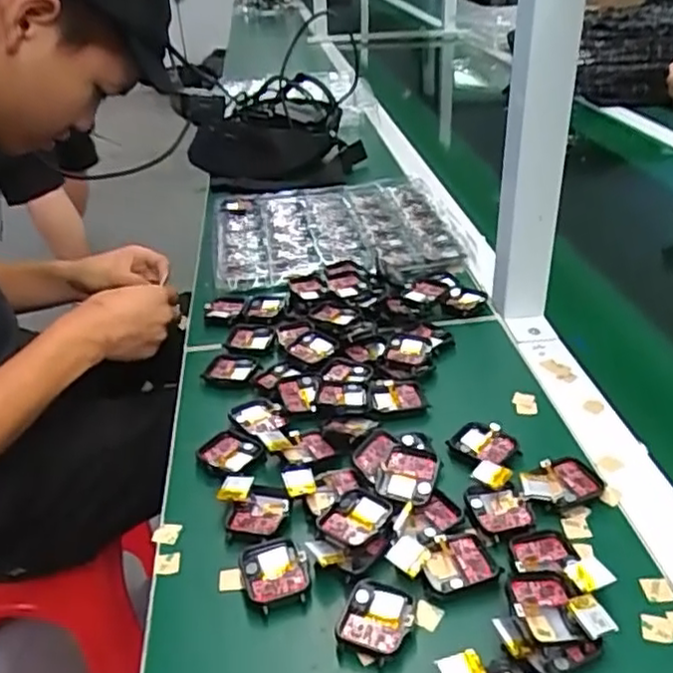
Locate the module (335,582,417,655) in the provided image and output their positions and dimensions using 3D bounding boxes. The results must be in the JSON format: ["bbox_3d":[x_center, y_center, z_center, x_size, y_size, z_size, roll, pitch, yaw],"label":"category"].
[{"bbox_3d":[0.022,0.157,0.380,0.038,0.011,0.040,8,33,19],"label":"module"}]

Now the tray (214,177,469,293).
[{"bbox_3d":[-0.006,-0.124,0.830,0.279,0.024,0.277,-6,31,-3],"label":"tray"}]

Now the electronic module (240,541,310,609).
[{"bbox_3d":[-0.036,0.142,0.410,0.037,0.013,0.043,-10,32,-8],"label":"electronic module"}]

